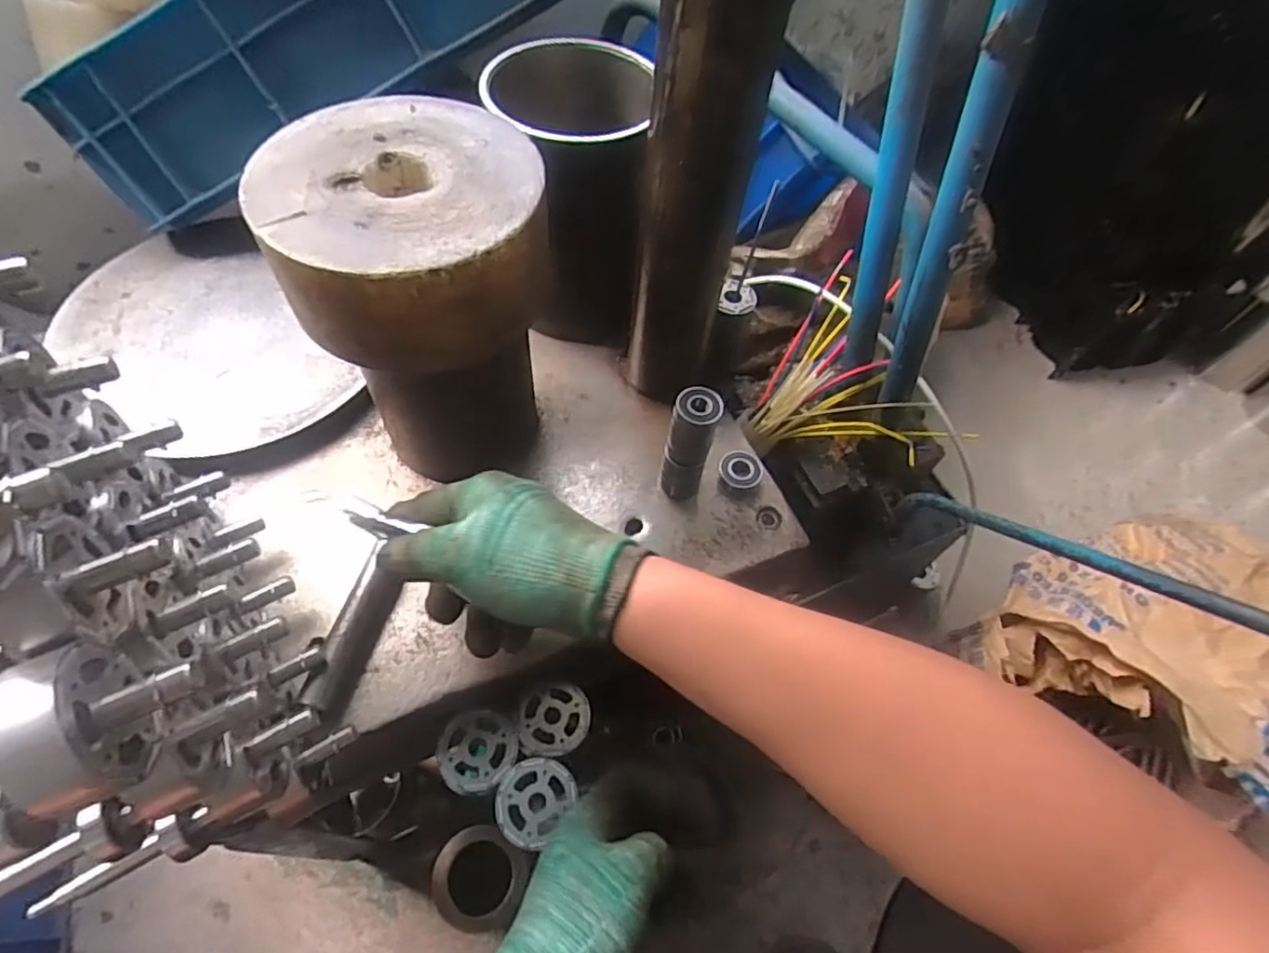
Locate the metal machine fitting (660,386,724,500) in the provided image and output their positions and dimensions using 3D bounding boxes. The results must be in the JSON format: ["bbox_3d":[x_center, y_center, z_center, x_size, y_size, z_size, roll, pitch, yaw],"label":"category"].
[{"bbox_3d":[0.039,-0.022,0.464,0.030,0.092,0.033,2,58,-4],"label":"metal machine fitting"}]

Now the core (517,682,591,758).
[{"bbox_3d":[-0.056,0.170,0.453,0.049,0.006,0.049,2,58,-4],"label":"core"}]

